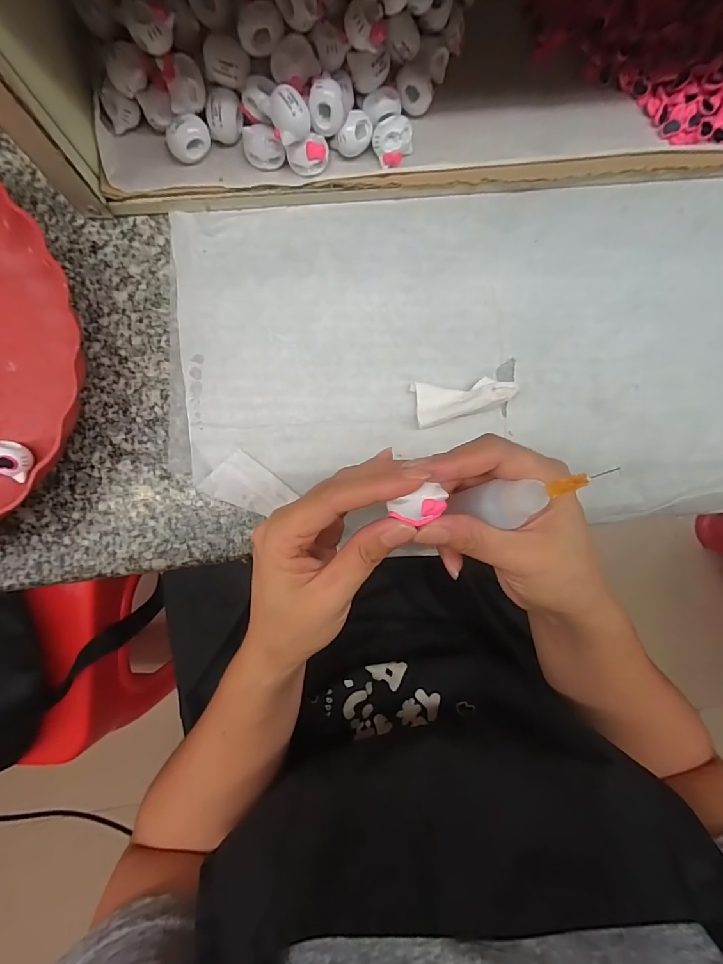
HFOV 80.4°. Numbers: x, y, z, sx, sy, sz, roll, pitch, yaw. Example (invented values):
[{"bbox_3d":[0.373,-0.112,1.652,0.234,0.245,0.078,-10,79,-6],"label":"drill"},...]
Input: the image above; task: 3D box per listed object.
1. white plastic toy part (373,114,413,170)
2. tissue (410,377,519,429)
[{"bbox_3d":[0.019,-0.212,0.269,0.024,0.023,0.022,0,89,-4],"label":"white plastic toy part"},{"bbox_3d":[0.069,-0.057,0.283,0.066,0.020,0.028,-13,90,-4],"label":"tissue"}]

